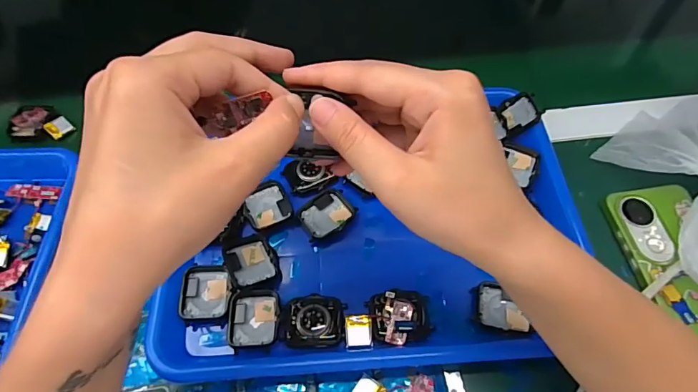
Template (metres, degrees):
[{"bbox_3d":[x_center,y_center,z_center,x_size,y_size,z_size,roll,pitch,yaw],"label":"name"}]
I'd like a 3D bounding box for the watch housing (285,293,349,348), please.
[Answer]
[{"bbox_3d":[-0.025,0.090,0.320,0.042,0.009,0.037,0,59,1],"label":"watch housing"}]

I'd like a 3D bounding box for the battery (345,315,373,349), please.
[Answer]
[{"bbox_3d":[0.007,0.097,0.316,0.019,0.007,0.023,-2,59,-1],"label":"battery"}]

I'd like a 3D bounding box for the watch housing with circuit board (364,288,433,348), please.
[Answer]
[{"bbox_3d":[0.038,0.088,0.321,0.044,0.021,0.038,-7,59,-3],"label":"watch housing with circuit board"}]

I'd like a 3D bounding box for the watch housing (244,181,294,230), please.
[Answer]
[{"bbox_3d":[-0.068,0.008,0.369,0.037,0.005,0.039,-23,61,-12],"label":"watch housing"}]

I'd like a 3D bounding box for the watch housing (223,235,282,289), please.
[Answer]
[{"bbox_3d":[-0.075,0.051,0.341,0.035,0.013,0.045,-21,61,-11],"label":"watch housing"}]

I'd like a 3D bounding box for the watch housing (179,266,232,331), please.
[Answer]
[{"bbox_3d":[-0.107,0.075,0.333,0.035,0.013,0.047,-3,59,-1],"label":"watch housing"}]

